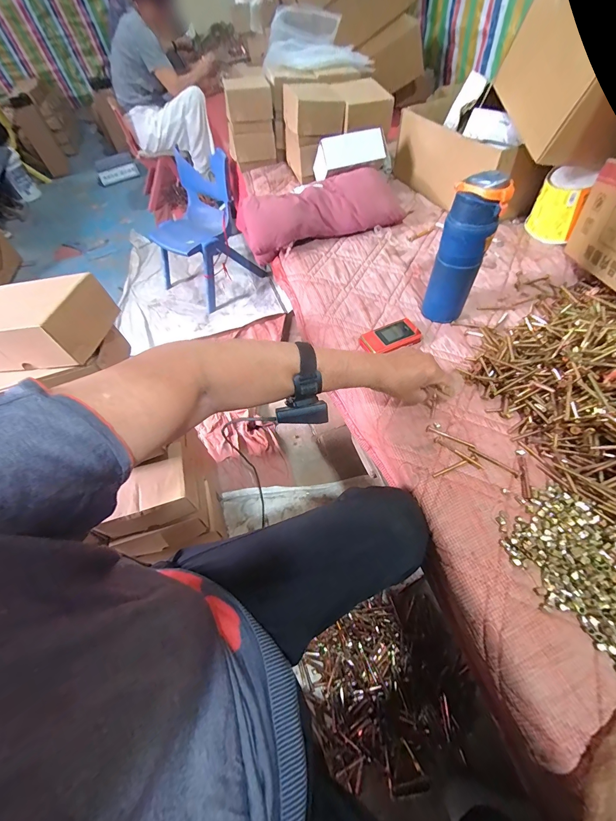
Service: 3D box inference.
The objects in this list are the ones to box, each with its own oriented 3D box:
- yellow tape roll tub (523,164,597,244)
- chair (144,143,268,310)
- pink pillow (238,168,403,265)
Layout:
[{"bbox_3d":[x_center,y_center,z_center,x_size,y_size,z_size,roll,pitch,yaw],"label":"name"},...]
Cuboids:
[{"bbox_3d":[0.549,-0.448,0.699,0.082,0.119,0.088,14,60,14],"label":"yellow tape roll tub"},{"bbox_3d":[-0.458,-0.740,1.309,0.398,0.404,0.371,30,65,22],"label":"chair"},{"bbox_3d":[0.023,-0.507,0.808,0.389,0.084,0.185,-17,57,-6],"label":"pink pillow"}]

